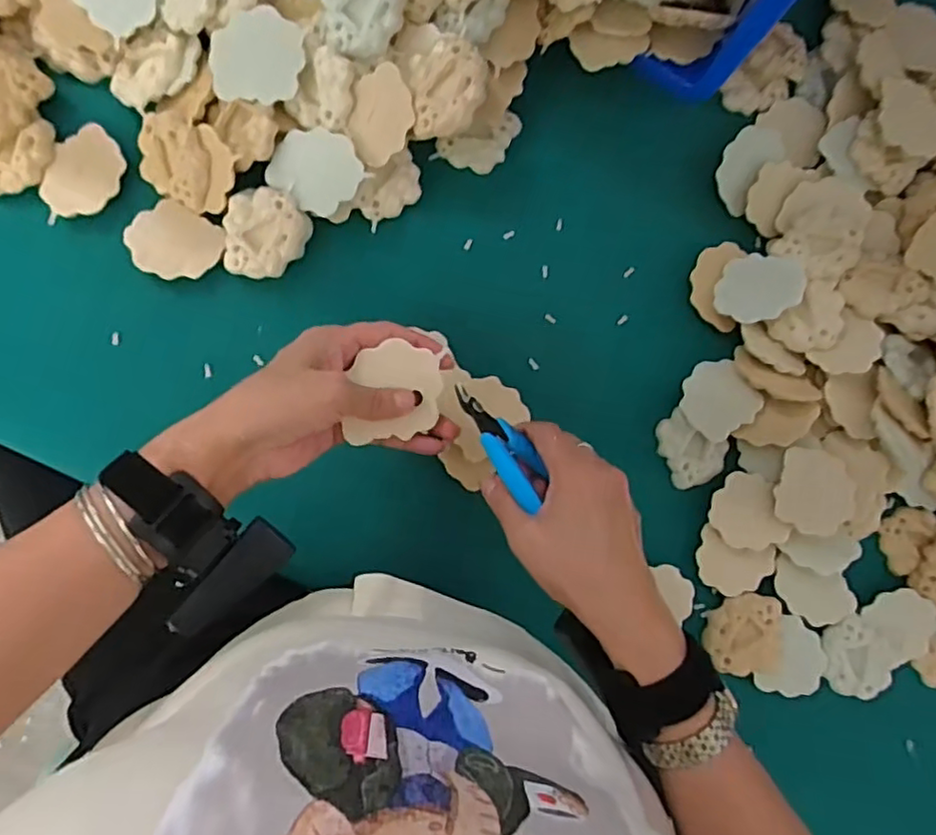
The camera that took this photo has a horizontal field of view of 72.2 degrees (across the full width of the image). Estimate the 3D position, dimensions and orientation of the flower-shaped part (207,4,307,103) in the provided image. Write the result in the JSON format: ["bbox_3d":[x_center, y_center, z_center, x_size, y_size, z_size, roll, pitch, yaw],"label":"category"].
[{"bbox_3d":[-0.143,-0.243,0.435,0.064,0.004,0.053,-11,110,4],"label":"flower-shaped part"}]

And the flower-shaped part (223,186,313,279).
[{"bbox_3d":[-0.148,-0.132,0.469,0.055,0.027,0.062,17,86,-5],"label":"flower-shaped part"}]

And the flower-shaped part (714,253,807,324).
[{"bbox_3d":[0.226,-0.101,0.498,0.061,0.010,0.058,6,74,28],"label":"flower-shaped part"}]

